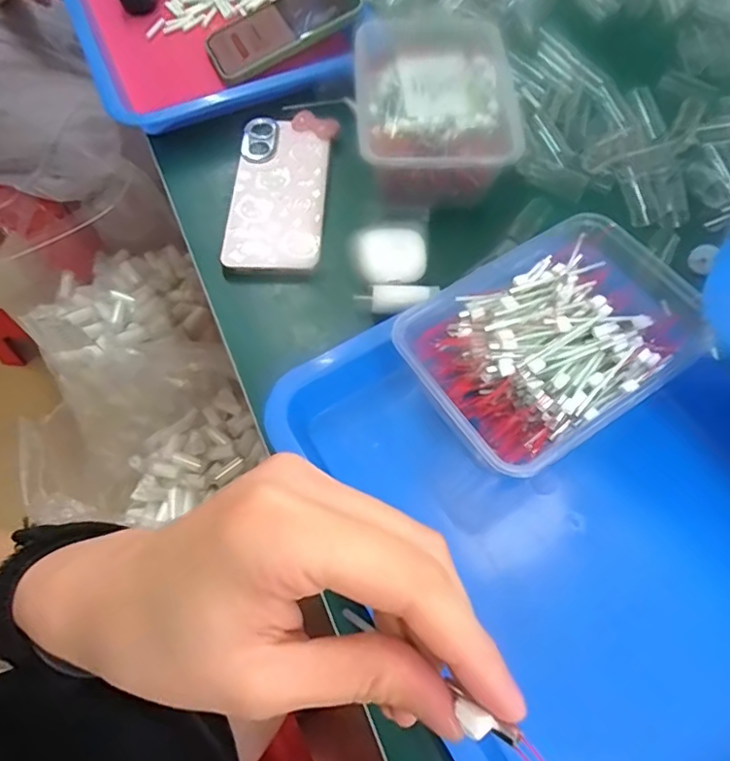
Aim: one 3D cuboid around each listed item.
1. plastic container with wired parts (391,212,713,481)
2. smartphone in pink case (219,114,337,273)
[{"bbox_3d":[0.114,-0.021,0.341,0.164,0.062,0.123,-30,66,-14],"label":"plastic container with wired parts"},{"bbox_3d":[-0.068,-0.159,0.444,0.075,0.014,0.168,3,63,2],"label":"smartphone in pink case"}]

